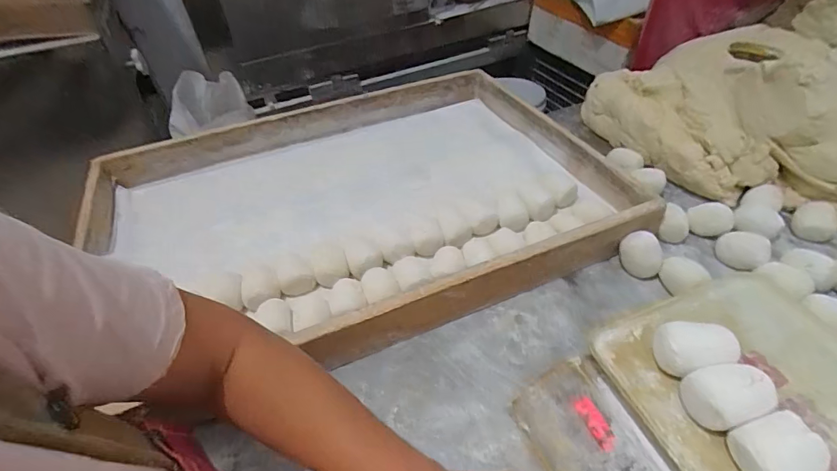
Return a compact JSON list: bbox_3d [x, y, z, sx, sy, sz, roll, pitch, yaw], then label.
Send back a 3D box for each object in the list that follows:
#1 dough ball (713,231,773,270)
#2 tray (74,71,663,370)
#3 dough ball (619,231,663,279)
[{"bbox_3d":[0.462,0.021,0.605,0.043,0.045,0.062,-34,52,-28],"label":"dough ball"},{"bbox_3d":[-0.099,-0.079,0.715,0.779,0.074,0.559,-18,46,-15],"label":"tray"},{"bbox_3d":[0.317,0.029,0.600,0.047,0.051,0.049,-7,44,-4],"label":"dough ball"}]

